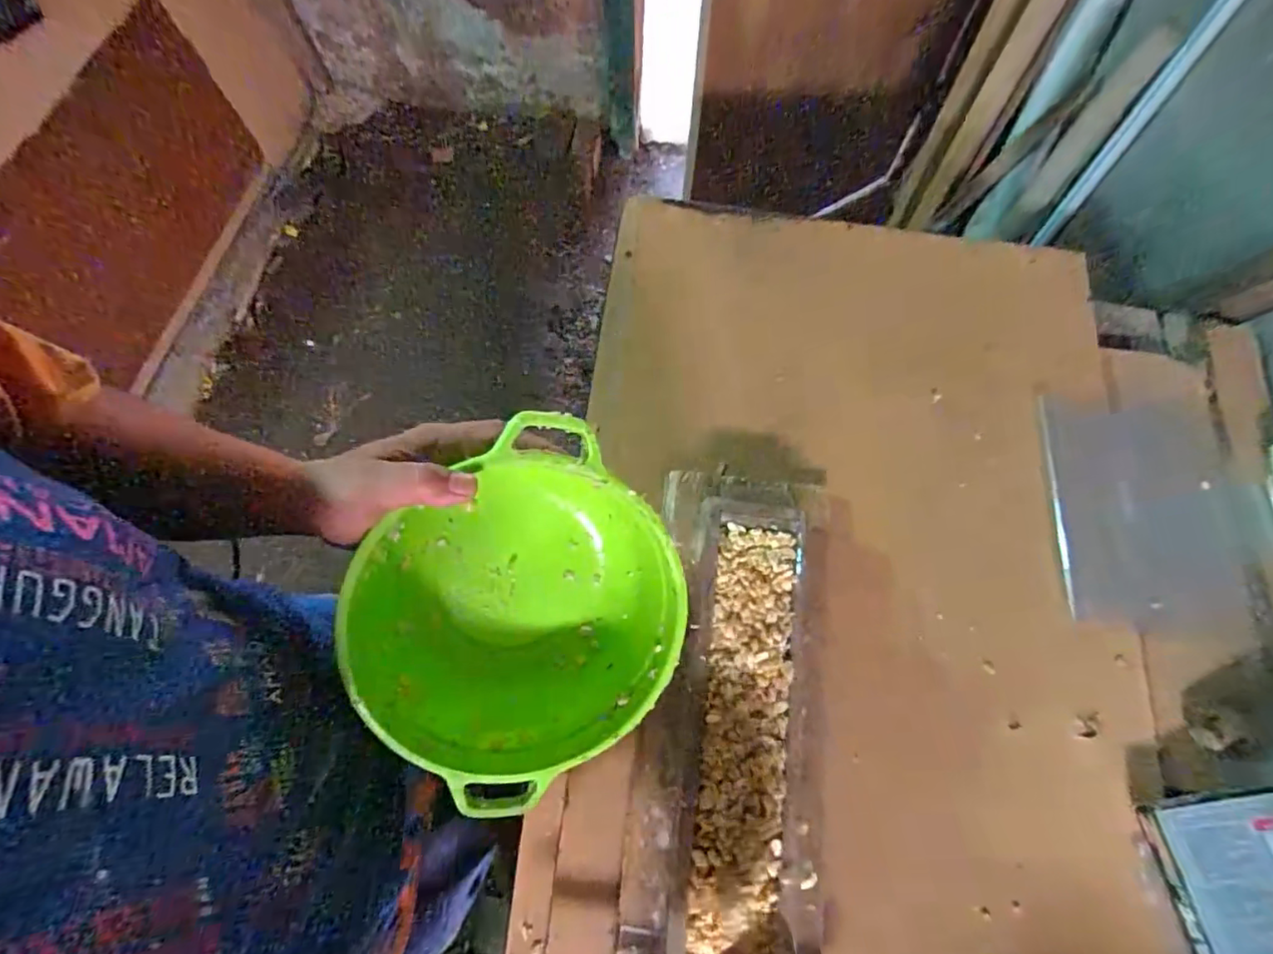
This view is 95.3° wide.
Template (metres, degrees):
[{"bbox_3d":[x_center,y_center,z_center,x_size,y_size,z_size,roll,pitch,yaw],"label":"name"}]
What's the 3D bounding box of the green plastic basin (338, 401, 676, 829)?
[{"bbox_3d":[-0.078,0.083,0.397,0.215,0.101,0.215,-2,101,-12],"label":"green plastic basin"}]

